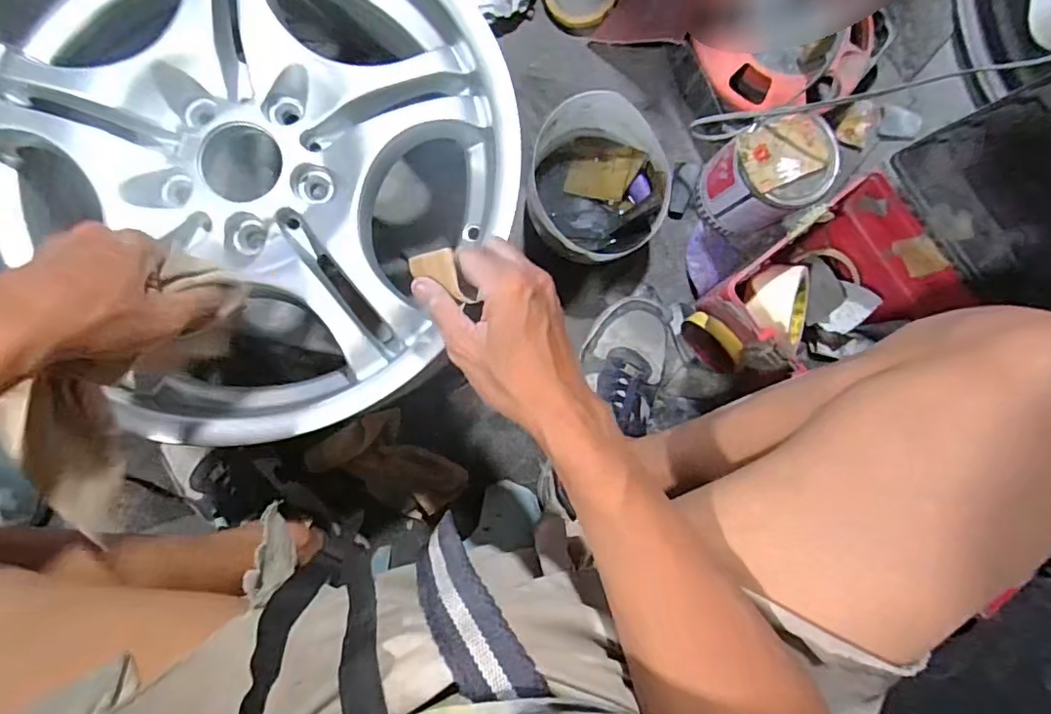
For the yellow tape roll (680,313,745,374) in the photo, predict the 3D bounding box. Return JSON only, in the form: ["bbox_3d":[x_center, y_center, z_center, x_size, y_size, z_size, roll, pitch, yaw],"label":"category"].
[{"bbox_3d":[0.218,-0.015,0.658,0.019,0.098,0.083,-38,93,-4],"label":"yellow tape roll"}]

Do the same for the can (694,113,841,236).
[{"bbox_3d":[0.255,-0.195,0.613,0.098,0.125,0.095,-21,91,-4],"label":"can"}]

